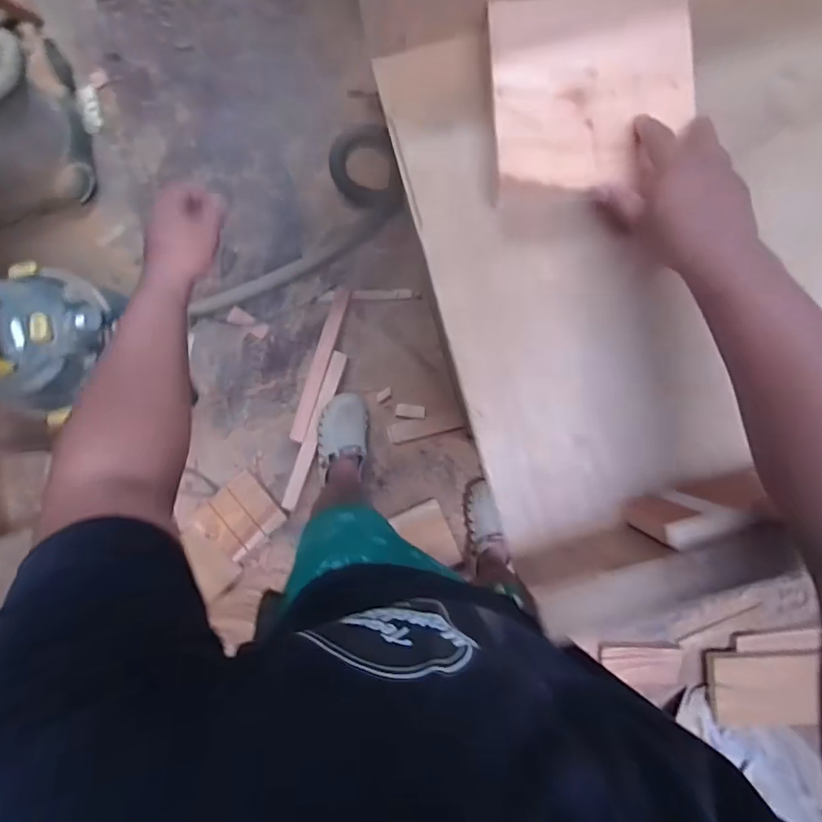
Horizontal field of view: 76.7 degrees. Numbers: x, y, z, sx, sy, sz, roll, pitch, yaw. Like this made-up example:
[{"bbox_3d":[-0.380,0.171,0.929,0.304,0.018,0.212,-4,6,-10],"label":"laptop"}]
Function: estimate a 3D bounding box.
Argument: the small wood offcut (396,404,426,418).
[{"bbox_3d":[-0.001,0.001,1.406,0.077,0.013,0.035,6,92,1],"label":"small wood offcut"}]

